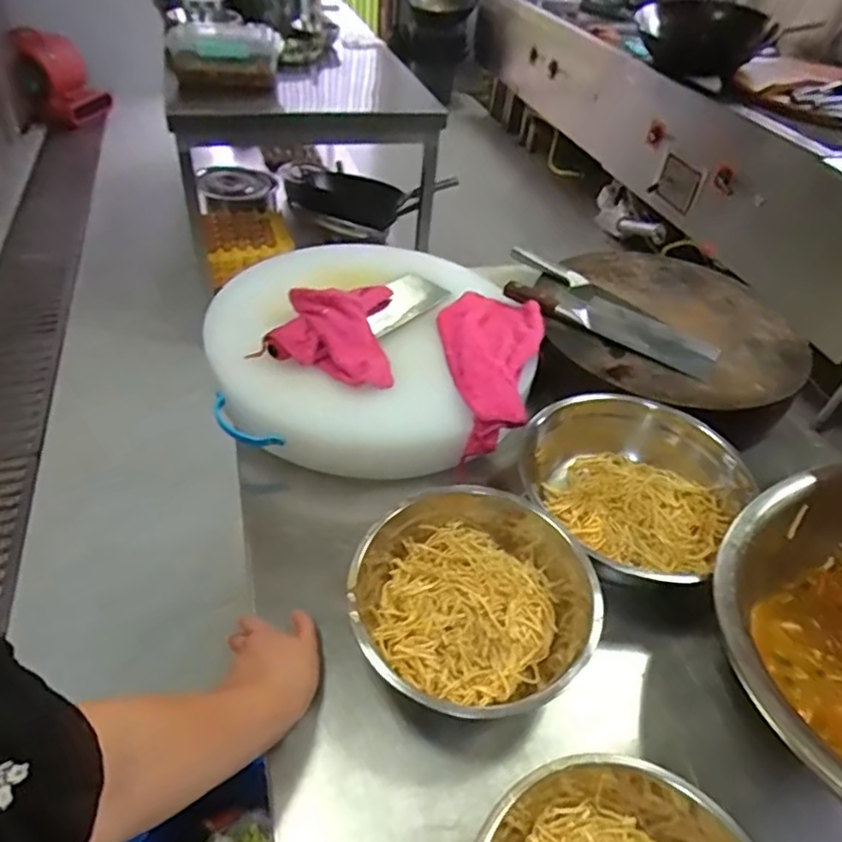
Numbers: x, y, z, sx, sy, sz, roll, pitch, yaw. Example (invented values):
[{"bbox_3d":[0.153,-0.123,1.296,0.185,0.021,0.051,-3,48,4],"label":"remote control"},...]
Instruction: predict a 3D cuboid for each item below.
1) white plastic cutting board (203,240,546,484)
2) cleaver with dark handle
[{"bbox_3d":[-0.093,-0.094,0.874,0.387,0.128,0.410,-19,49,-25],"label":"white plastic cutting board"},{"bbox_3d":[0.278,-0.148,0.910,0.310,0.032,0.088,26,46,19],"label":"cleaver with dark handle"}]

